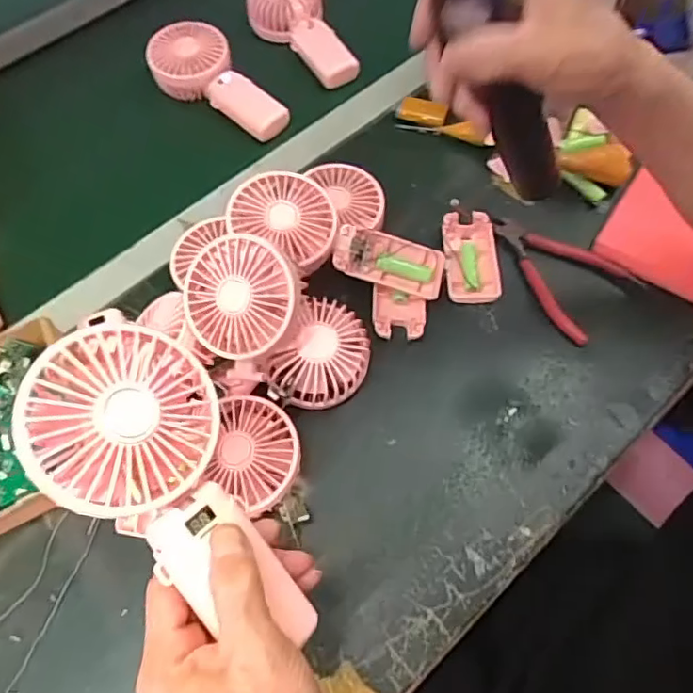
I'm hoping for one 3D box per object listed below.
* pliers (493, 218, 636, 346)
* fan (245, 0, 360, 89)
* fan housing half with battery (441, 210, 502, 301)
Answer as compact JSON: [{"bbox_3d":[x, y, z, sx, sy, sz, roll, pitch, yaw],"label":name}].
[{"bbox_3d":[0.187,-0.072,0.524,0.128,0.018,0.088,39,71,21],"label":"pliers"},{"bbox_3d":[-0.045,-0.372,0.677,0.084,0.050,0.167,-34,79,-13],"label":"fan"},{"bbox_3d":[0.114,-0.086,0.526,0.047,0.019,0.094,-3,62,2],"label":"fan housing half with battery"}]

